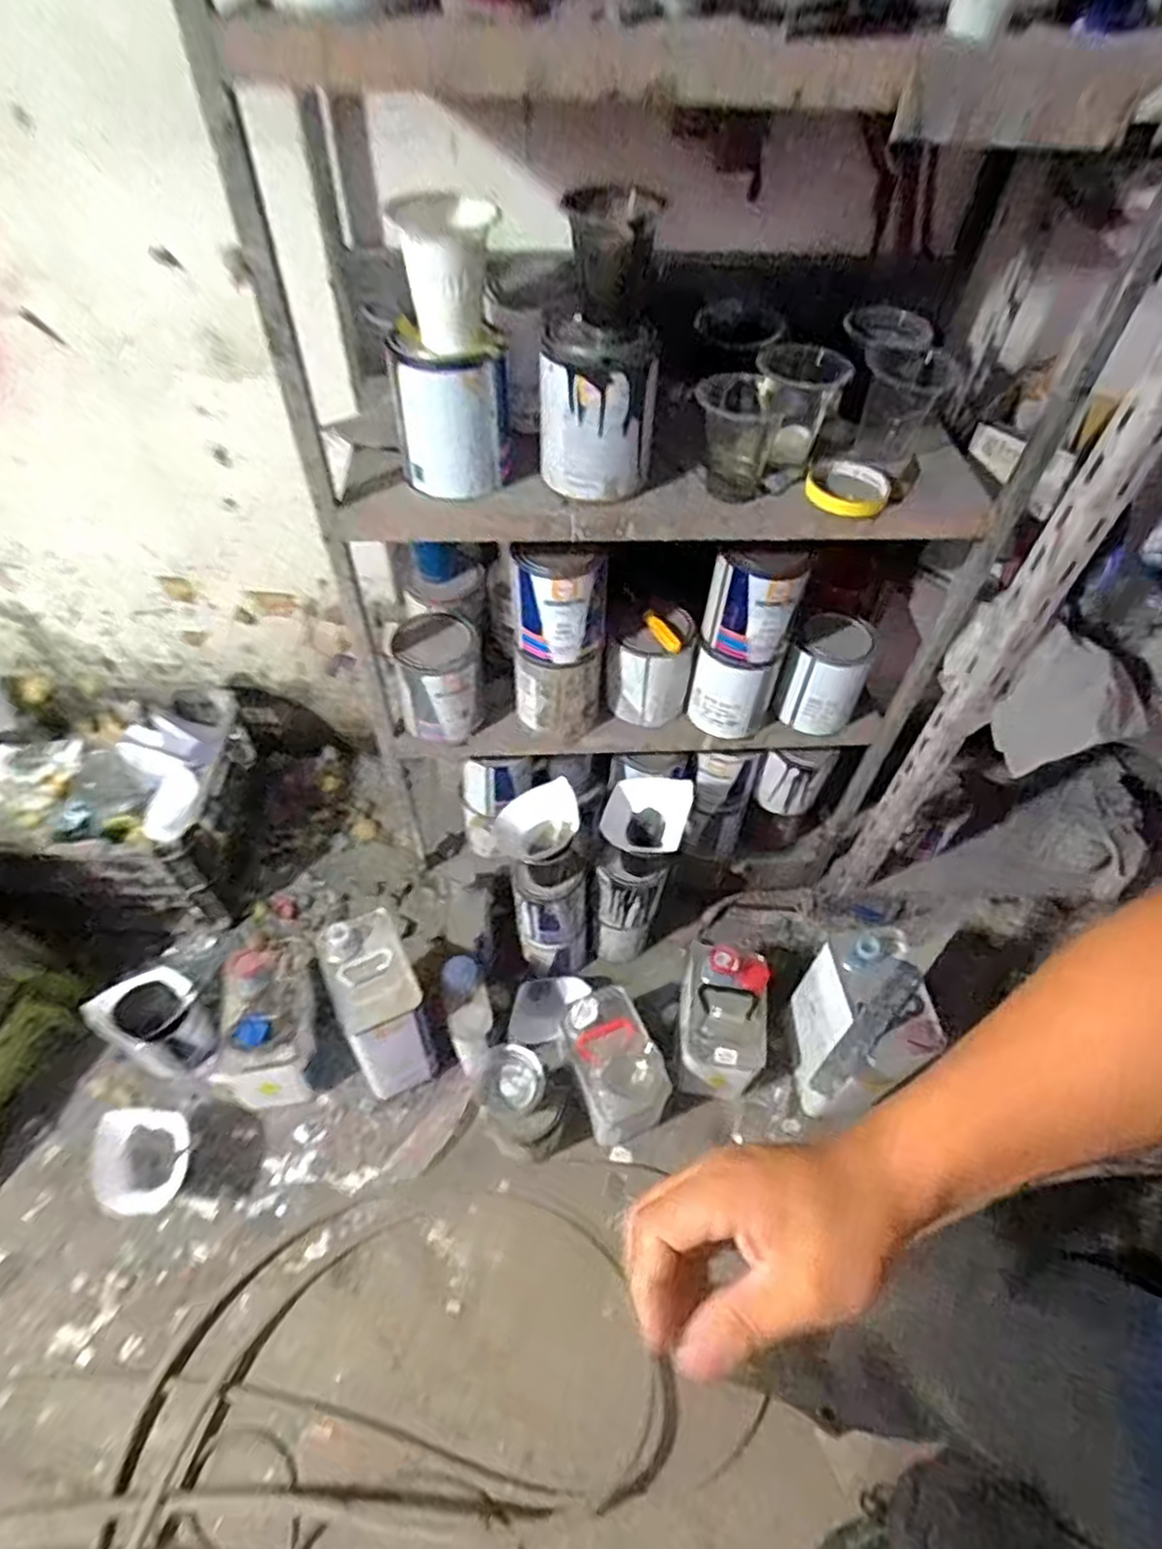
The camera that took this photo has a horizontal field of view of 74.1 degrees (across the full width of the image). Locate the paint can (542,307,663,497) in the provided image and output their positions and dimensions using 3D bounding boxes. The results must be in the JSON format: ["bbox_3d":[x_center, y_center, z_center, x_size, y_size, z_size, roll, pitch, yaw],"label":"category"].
[{"bbox_3d":[0.022,-0.351,0.715,0.105,0.134,0.120,6,53,2],"label":"paint can"}]

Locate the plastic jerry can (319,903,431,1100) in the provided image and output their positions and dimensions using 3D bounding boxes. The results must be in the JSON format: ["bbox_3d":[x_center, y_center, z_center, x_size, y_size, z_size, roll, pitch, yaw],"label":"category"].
[{"bbox_3d":[-0.286,0.326,1.109,0.102,0.244,0.178,-19,56,-16],"label":"plastic jerry can"}]

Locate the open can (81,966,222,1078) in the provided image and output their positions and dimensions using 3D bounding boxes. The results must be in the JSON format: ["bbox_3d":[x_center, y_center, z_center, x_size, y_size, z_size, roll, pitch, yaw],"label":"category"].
[{"bbox_3d":[-0.609,0.362,1.122,0.116,0.139,0.114,1,53,-2],"label":"open can"}]

